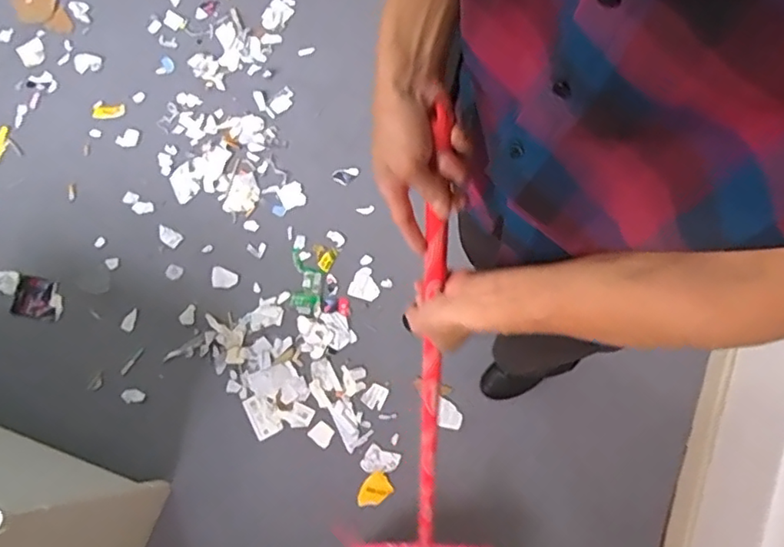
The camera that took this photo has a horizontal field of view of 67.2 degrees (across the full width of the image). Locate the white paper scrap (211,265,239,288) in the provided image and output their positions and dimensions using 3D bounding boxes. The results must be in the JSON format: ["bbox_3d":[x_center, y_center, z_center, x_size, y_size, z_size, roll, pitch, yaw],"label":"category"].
[{"bbox_3d":[-0.406,0.009,1.436,0.065,0.007,0.052,4,75,3],"label":"white paper scrap"}]

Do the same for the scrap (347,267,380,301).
[{"bbox_3d":[-0.063,0.026,1.430,0.071,0.010,0.075,22,77,8],"label":"scrap"}]

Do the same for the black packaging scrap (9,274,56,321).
[{"bbox_3d":[-0.864,0.061,1.436,0.115,0.017,0.098,12,76,5],"label":"black packaging scrap"}]

